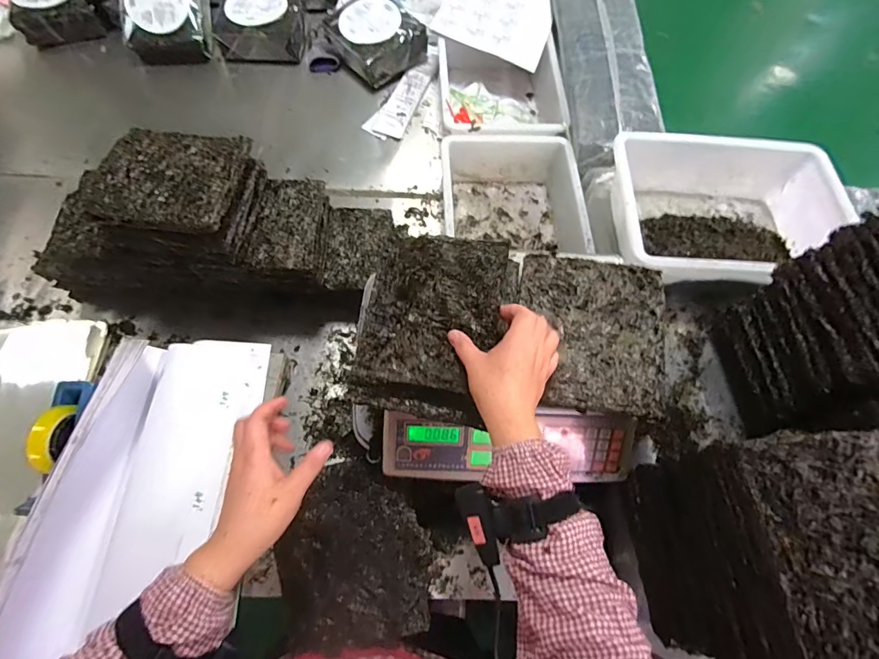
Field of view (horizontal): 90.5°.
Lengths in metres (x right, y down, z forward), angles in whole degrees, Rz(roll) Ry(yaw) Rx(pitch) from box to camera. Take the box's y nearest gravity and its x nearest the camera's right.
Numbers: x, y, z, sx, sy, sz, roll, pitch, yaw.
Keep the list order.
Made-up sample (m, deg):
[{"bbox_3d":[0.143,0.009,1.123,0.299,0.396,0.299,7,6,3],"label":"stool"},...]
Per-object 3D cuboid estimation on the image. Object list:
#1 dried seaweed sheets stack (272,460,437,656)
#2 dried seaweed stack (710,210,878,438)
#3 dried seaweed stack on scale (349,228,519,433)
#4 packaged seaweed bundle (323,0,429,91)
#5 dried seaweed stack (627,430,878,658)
[{"bbox_3d":[-0.115,0.319,0.579,0.210,0.051,0.209,36,70,13],"label":"dried seaweed sheets stack"},{"bbox_3d":[0.546,0.004,0.553,0.203,0.274,0.198,-1,67,-3],"label":"dried seaweed stack"},{"bbox_3d":[-0.012,-0.007,0.507,0.160,0.079,0.200,13,67,3],"label":"dried seaweed stack on scale"},{"bbox_3d":[-0.161,-0.757,1.123,0.189,0.092,0.230,-36,72,-16],"label":"packaged seaweed bundle"},{"bbox_3d":[0.352,0.230,0.454,0.183,0.266,0.196,-3,67,-3],"label":"dried seaweed stack"}]

